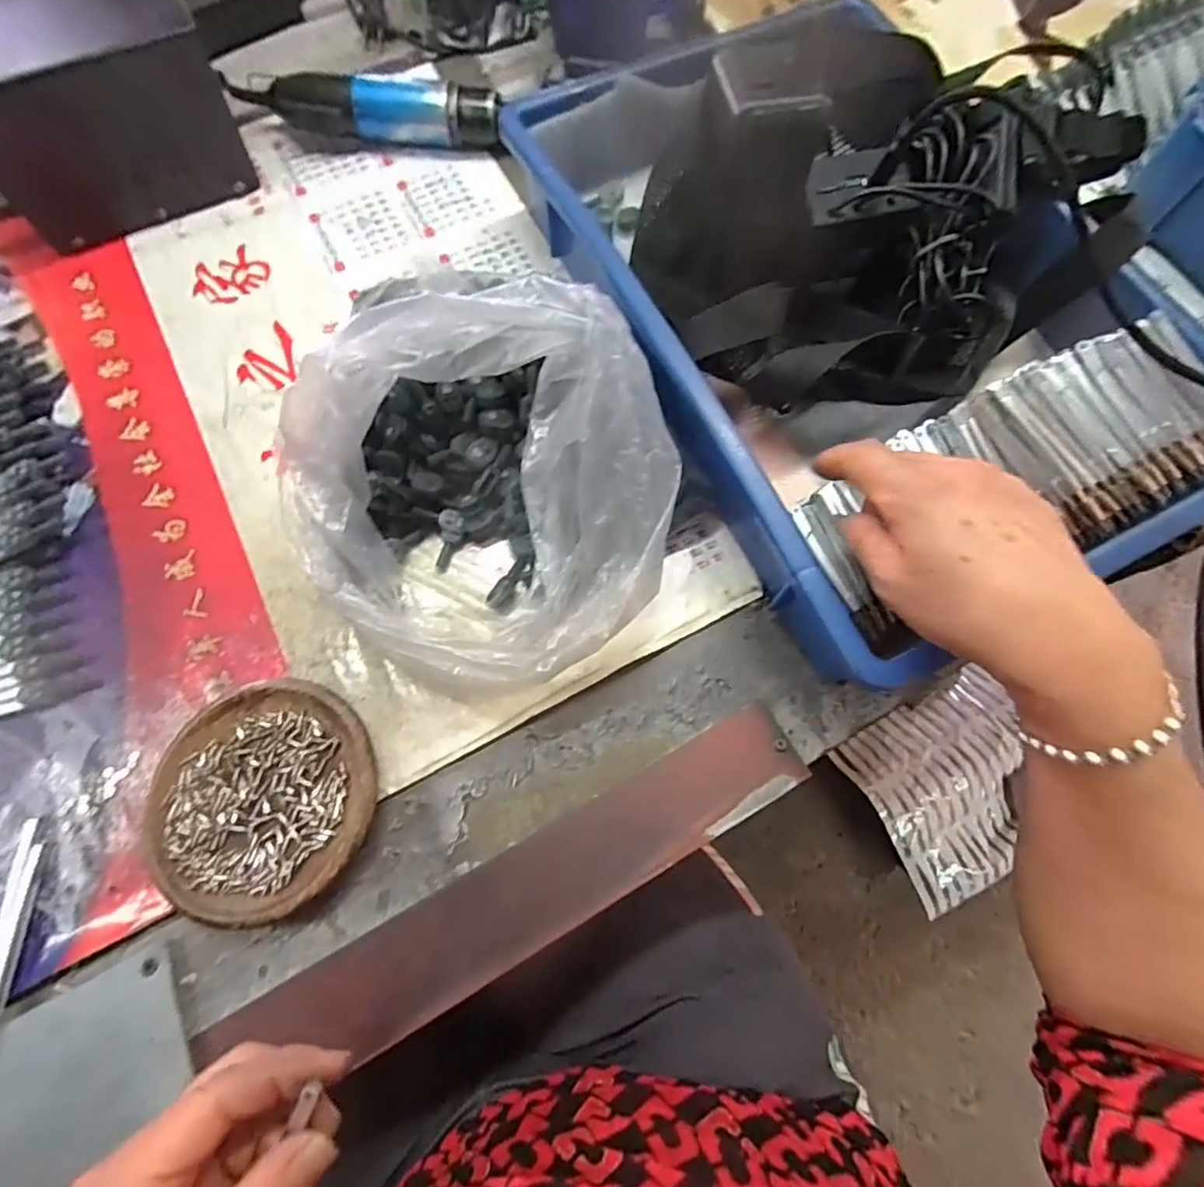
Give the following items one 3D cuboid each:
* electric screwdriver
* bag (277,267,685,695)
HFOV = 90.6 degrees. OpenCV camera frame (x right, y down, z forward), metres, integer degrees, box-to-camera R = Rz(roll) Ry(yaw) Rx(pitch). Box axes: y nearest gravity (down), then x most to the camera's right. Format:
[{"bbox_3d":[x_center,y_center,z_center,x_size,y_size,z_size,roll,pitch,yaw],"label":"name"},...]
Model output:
[{"bbox_3d":[-0.178,-0.374,0.457,0.203,0.035,0.031,10,72,2],"label":"electric screwdriver"},{"bbox_3d":[-0.060,-0.054,0.316,0.198,0.111,0.186,33,73,10],"label":"bag"}]

